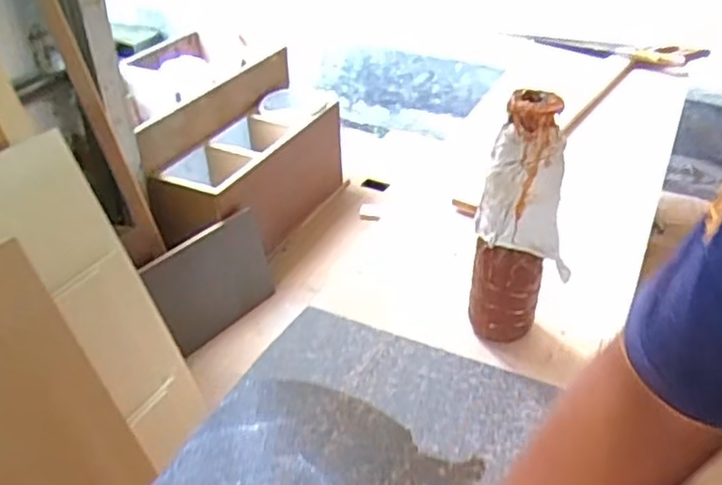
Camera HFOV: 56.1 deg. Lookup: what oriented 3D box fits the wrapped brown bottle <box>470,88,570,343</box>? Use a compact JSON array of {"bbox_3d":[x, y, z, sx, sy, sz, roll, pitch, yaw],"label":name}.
[{"bbox_3d":[0.183,-0.011,0.778,0.073,0.315,0.094,-22,40,-26],"label":"wrapped brown bottle"}]

